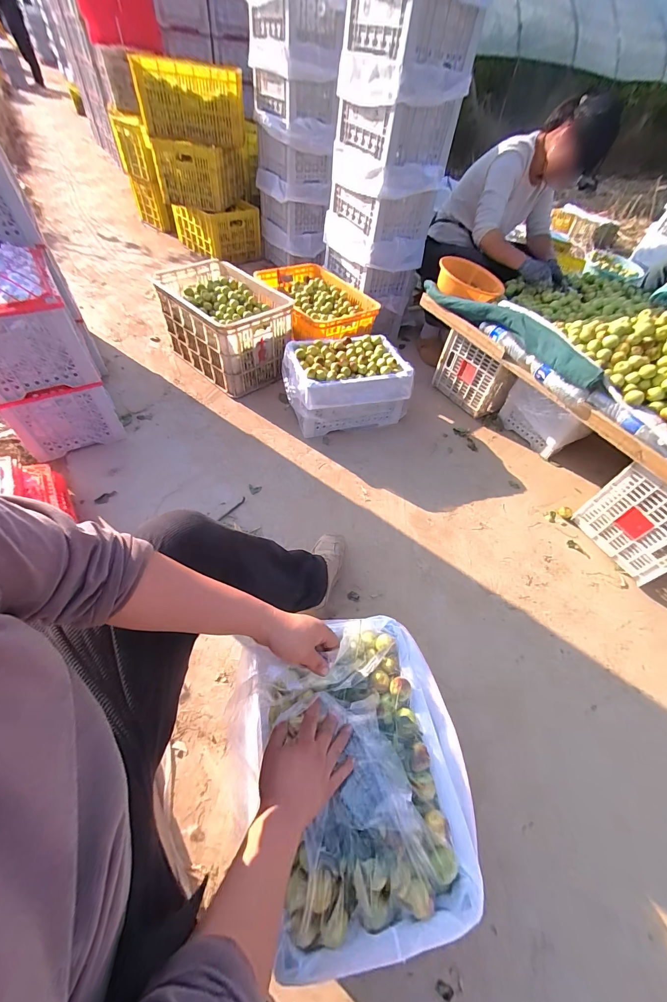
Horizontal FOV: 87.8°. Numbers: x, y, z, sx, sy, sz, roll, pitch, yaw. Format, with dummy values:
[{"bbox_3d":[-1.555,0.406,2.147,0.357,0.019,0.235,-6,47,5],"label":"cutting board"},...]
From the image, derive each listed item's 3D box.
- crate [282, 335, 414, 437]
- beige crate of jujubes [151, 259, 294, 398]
[{"bbox_3d":[0.041,-0.446,1.351,0.443,0.254,0.266,-13,56,-14],"label":"crate"},{"bbox_3d":[-0.434,-0.726,1.454,0.508,0.297,0.345,37,56,20],"label":"beige crate of jujubes"}]

